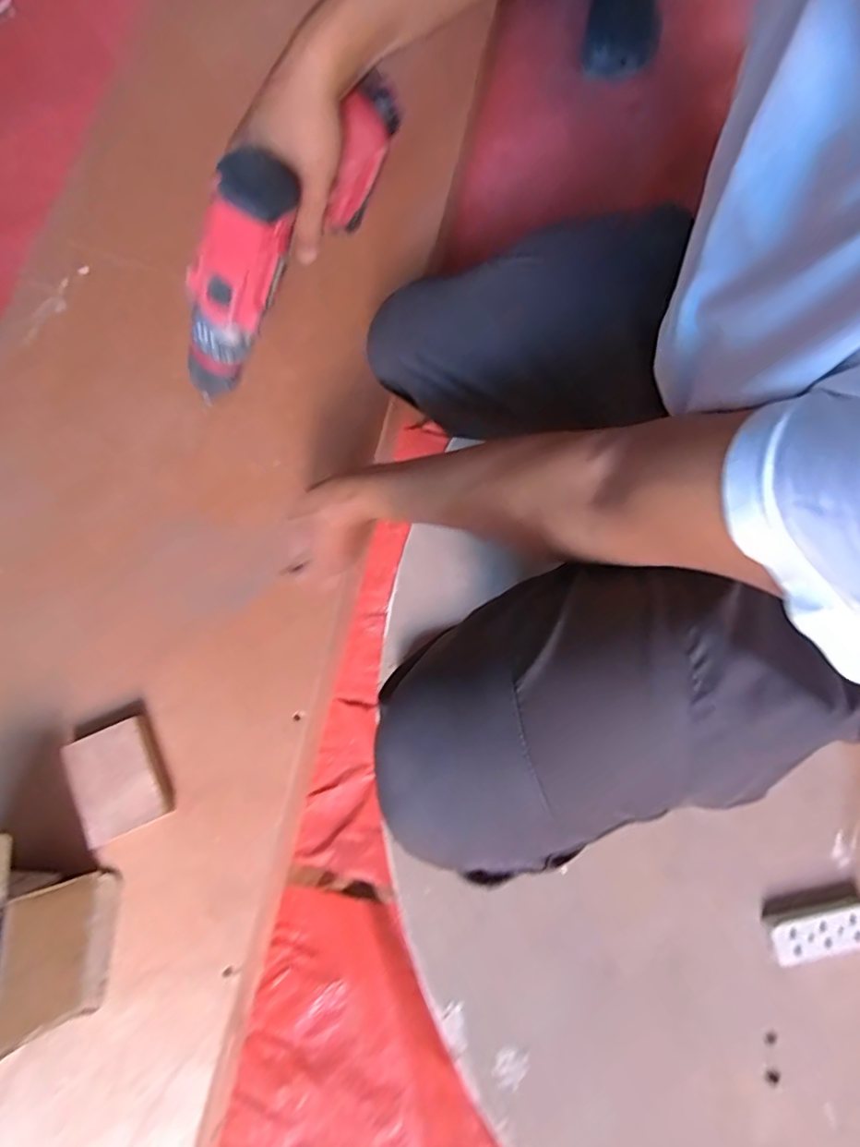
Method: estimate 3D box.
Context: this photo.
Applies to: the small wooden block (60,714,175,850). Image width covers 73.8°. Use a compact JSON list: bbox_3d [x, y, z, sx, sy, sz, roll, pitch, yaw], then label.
[{"bbox_3d":[-0.307,0.202,0.563,0.085,0.020,0.102,-27,79,-4],"label":"small wooden block"}]

